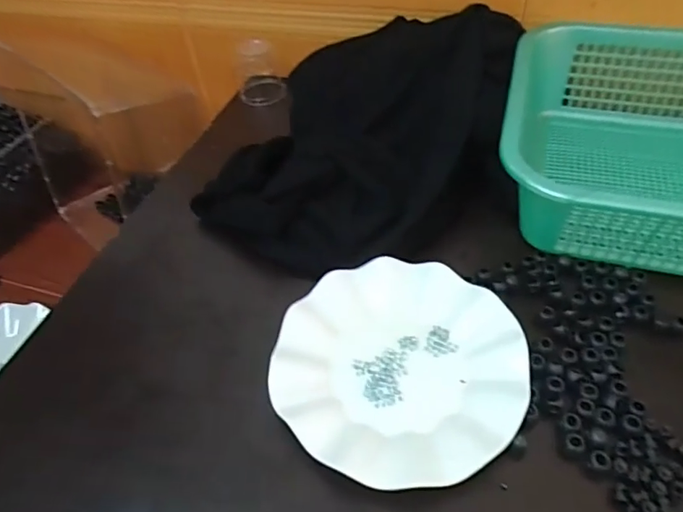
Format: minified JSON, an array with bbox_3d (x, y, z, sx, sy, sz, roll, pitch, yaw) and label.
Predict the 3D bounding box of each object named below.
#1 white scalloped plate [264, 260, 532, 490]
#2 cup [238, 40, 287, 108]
[{"bbox_3d":[0.044,0.081,0.380,0.179,0.024,0.180,-2,47,2],"label":"white scalloped plate"},{"bbox_3d":[-0.112,-0.247,0.664,0.059,0.072,0.047,-9,47,-4],"label":"cup"}]

